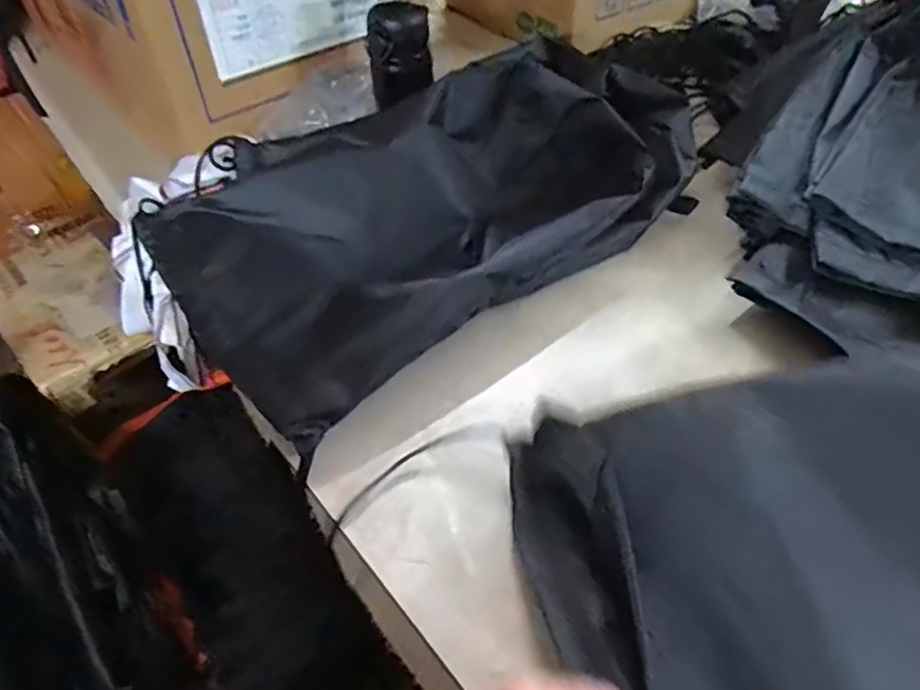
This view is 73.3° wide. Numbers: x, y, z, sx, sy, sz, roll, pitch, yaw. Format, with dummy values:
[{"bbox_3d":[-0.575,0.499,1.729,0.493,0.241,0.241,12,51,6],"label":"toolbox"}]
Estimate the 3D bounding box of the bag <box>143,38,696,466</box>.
[{"bbox_3d":[-0.008,-0.147,0.557,0.491,0.093,0.267,-33,55,-25],"label":"bag"}]

